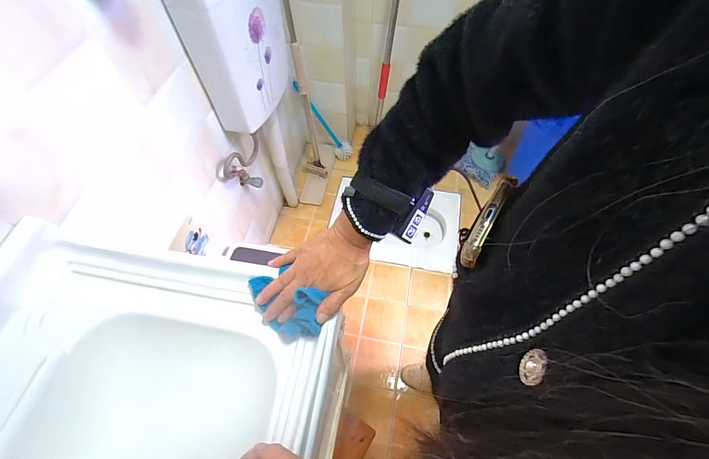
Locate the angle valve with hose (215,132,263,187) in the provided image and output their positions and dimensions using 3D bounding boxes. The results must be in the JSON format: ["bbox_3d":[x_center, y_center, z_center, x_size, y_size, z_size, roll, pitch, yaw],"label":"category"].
[{"bbox_3d":[-0.351,-0.194,1.097,0.076,0.181,0.166,10,60,7],"label":"angle valve with hose"}]

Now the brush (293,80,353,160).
[{"bbox_3d":[-0.161,-0.514,1.650,0.099,0.450,0.076,2,52,43],"label":"brush"}]

